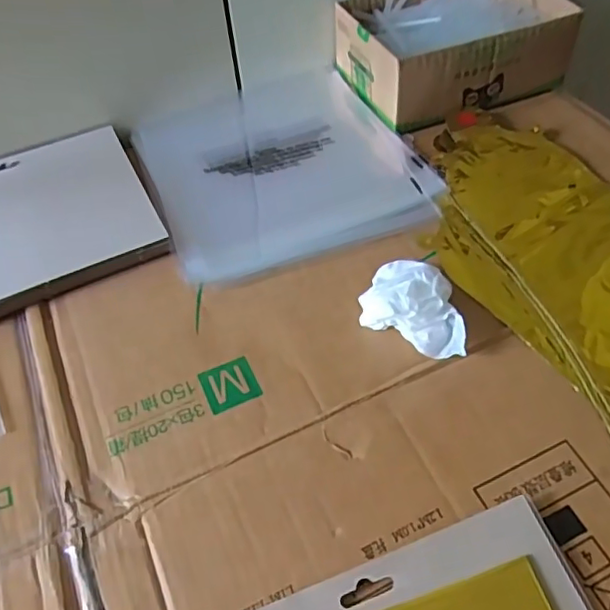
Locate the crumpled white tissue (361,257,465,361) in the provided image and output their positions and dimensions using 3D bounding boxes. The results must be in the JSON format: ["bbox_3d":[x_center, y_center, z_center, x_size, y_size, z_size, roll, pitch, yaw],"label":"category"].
[{"bbox_3d":[0.076,0.001,0.388,0.070,0.028,0.049,25,58,20],"label":"crumpled white tissue"}]

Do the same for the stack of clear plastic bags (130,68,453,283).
[{"bbox_3d":[-0.027,-0.129,0.514,0.212,0.014,0.246,-19,50,-11],"label":"stack of clear plastic bags"}]

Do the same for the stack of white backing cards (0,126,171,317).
[{"bbox_3d":[-0.223,-0.066,0.463,0.193,0.012,0.161,-23,55,-14],"label":"stack of white backing cards"}]

